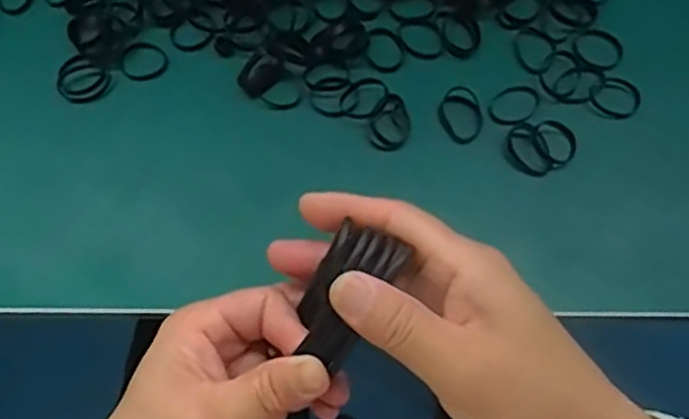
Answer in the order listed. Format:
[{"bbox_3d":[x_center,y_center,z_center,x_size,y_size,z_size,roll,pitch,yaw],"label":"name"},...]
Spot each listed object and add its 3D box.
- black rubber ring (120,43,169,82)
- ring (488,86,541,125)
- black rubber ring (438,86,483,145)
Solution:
[{"bbox_3d":[-0.119,-0.087,0.419,0.026,0.004,0.025,0,72,1],"label":"black rubber ring"},{"bbox_3d":[0.095,-0.058,0.398,0.032,0.004,0.021,-32,74,-9],"label":"ring"},{"bbox_3d":[0.065,-0.053,0.399,0.023,0.006,0.032,-20,72,-5],"label":"black rubber ring"}]

